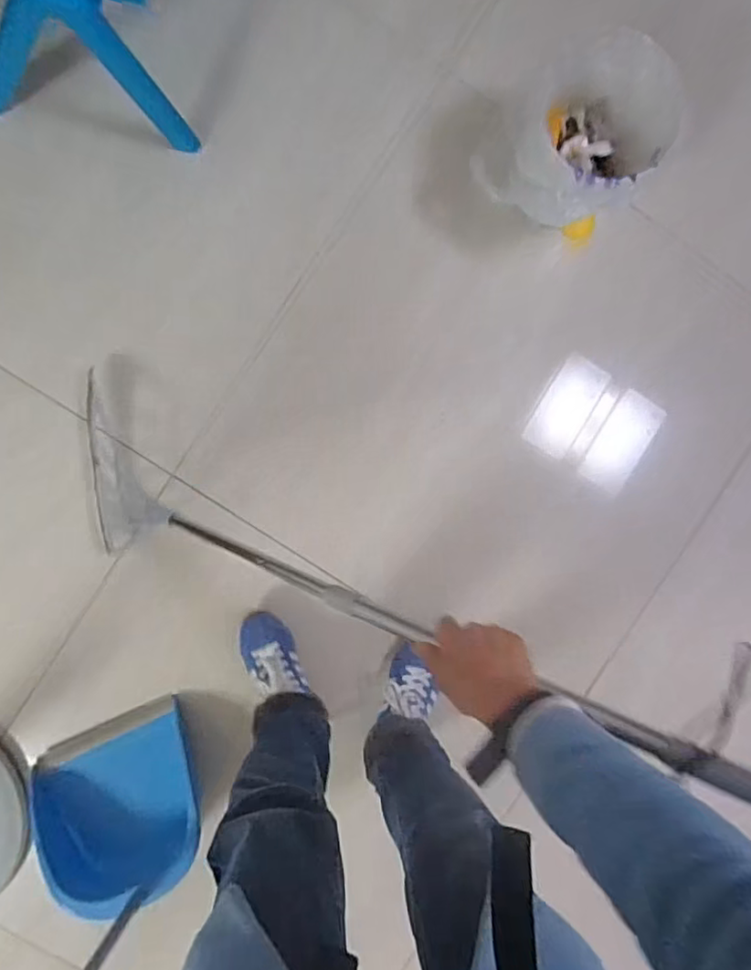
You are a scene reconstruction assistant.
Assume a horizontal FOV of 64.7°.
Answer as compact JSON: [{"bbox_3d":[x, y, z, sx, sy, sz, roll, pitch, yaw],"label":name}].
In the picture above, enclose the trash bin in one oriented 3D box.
[{"bbox_3d":[0.285,-0.488,0.866,0.212,0.191,0.240,40,90,-5],"label":"trash bin"}]

